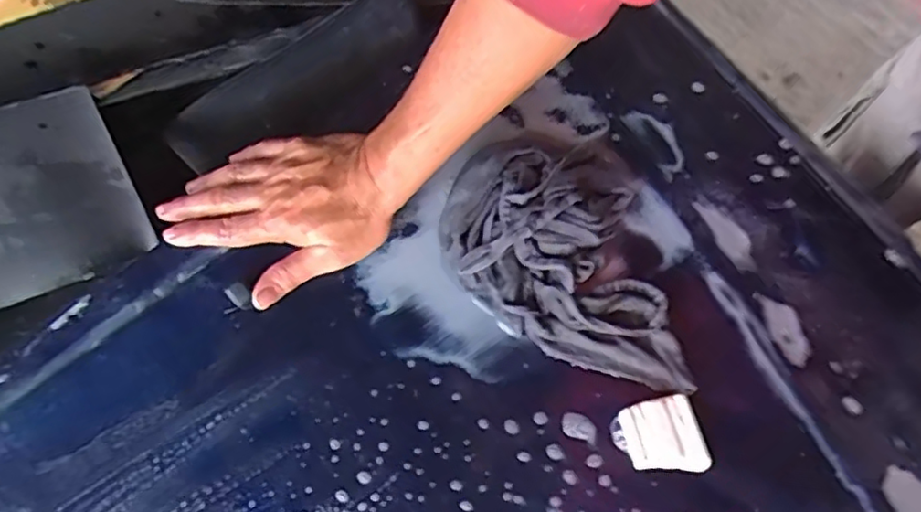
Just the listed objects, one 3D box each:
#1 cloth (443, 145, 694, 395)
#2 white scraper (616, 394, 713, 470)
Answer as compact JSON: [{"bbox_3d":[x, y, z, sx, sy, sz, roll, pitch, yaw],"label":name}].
[{"bbox_3d":[0.070,-0.003,0.482,0.165,0.051,0.205,-7,66,-2],"label":"cloth"},{"bbox_3d":[0.144,0.128,0.455,0.054,0.008,0.052,-13,66,-4],"label":"white scraper"}]

